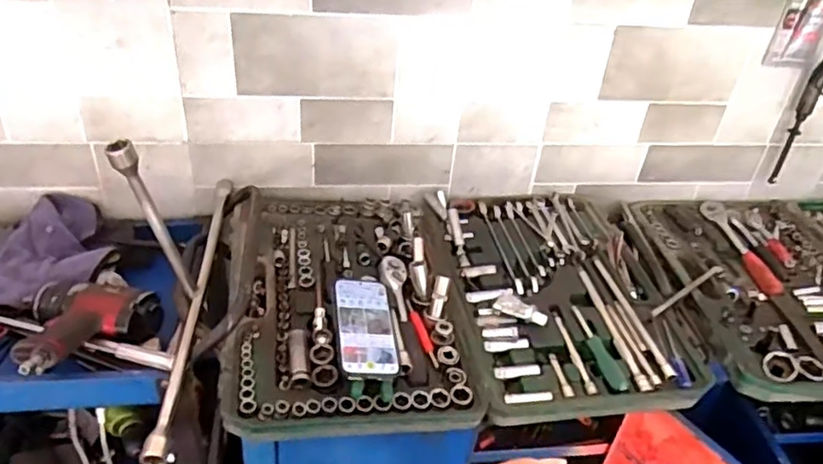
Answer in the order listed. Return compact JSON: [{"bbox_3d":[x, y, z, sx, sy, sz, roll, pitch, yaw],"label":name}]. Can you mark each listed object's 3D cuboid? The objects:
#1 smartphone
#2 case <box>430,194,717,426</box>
[{"bbox_3d":[-0.059,0.120,0.819,0.072,0.011,0.153,6,46,-16],"label":"smartphone"},{"bbox_3d":[0.219,0.082,0.992,0.343,0.037,0.456,-2,37,-10],"label":"case"}]

